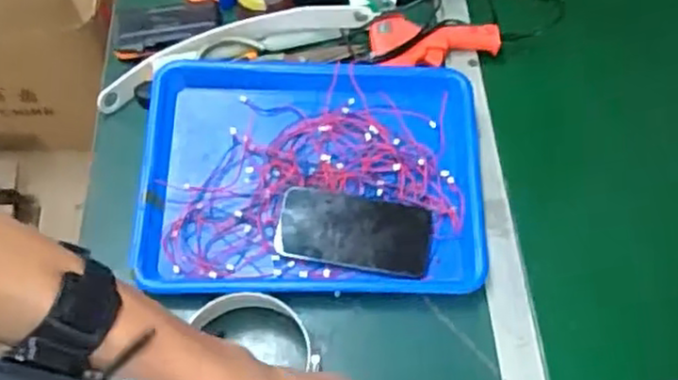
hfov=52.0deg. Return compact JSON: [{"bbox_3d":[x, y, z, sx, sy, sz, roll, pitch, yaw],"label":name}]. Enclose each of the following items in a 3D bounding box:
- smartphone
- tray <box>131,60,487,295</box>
[{"bbox_3d":[0.014,0.040,0.679,0.148,0.009,0.075,8,69,5],"label":"smartphone"},{"bbox_3d":[-0.027,-0.016,0.708,0.343,0.041,0.253,0,61,1],"label":"tray"}]

